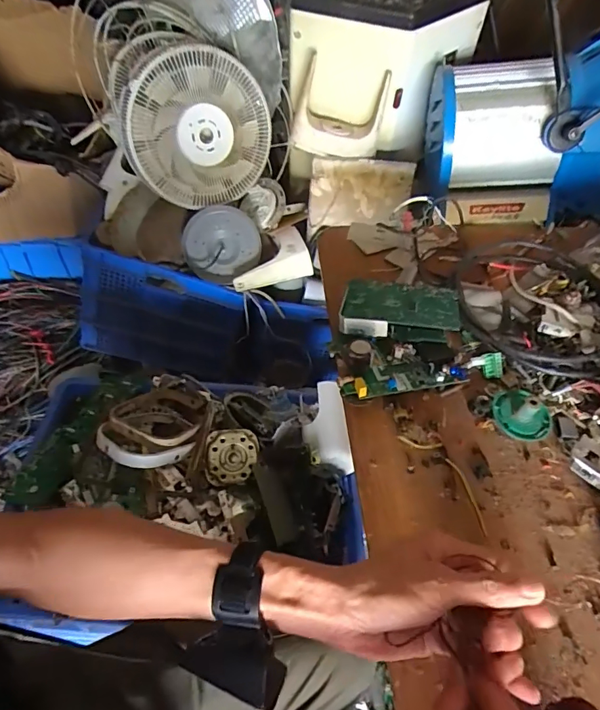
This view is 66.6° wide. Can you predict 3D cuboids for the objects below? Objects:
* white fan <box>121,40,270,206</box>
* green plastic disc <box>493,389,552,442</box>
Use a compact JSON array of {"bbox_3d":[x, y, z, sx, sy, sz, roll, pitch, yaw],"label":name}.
[{"bbox_3d":[-0.230,-0.518,1.061,0.342,0.297,0.103,-11,52,-15],"label":"white fan"},{"bbox_3d":[0.265,0.064,0.537,0.068,0.034,0.065,32,56,22],"label":"green plastic disc"}]

